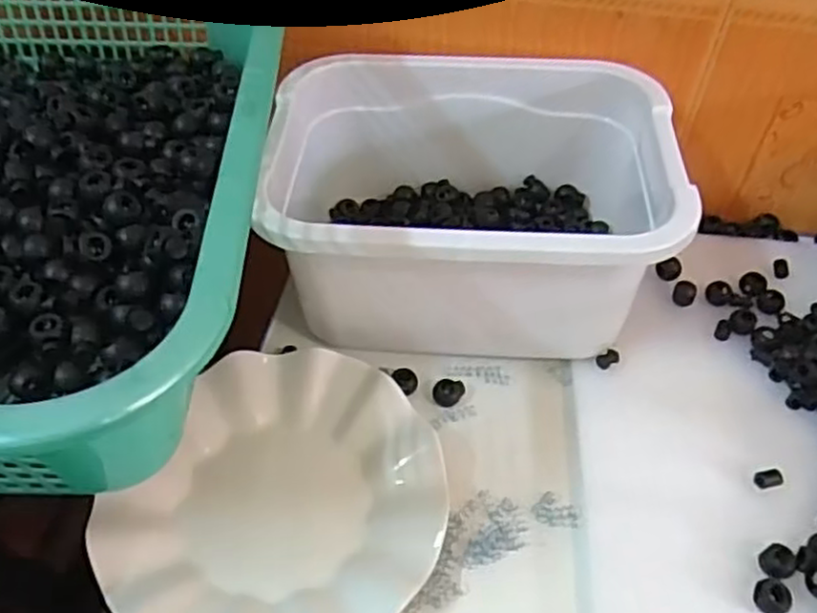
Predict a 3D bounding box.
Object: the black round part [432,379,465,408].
[{"bbox_3d":[0.025,0.054,0.458,0.019,0.008,0.016,13,49,9],"label":"black round part"}]

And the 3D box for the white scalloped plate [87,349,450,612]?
[{"bbox_3d":[-0.066,0.104,0.394,0.163,0.033,0.181,22,51,16],"label":"white scalloped plate"}]

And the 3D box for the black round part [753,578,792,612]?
[{"bbox_3d":[0.183,0.146,0.367,0.017,0.006,0.017,2,48,-2],"label":"black round part"}]

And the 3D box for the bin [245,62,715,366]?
[{"bbox_3d":[0.036,-0.065,0.477,0.246,0.116,0.191,0,49,-3],"label":"bin"}]

